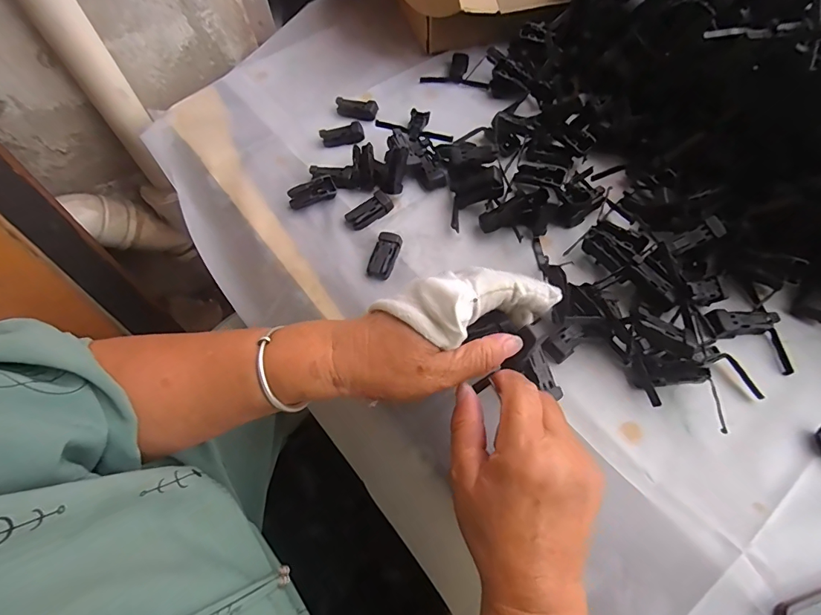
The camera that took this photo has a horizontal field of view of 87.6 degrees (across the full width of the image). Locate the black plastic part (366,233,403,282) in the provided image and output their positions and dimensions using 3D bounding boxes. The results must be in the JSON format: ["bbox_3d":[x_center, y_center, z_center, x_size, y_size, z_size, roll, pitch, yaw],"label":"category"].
[{"bbox_3d":[-0.024,-0.047,0.391,0.023,0.013,0.045,14,62,12],"label":"black plastic part"}]

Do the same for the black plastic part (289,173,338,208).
[{"bbox_3d":[-0.100,-0.117,0.436,0.048,0.016,0.020,-19,60,-7],"label":"black plastic part"}]

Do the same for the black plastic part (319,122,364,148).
[{"bbox_3d":[-0.075,-0.193,0.478,0.047,0.010,0.025,-17,60,-6],"label":"black plastic part"}]

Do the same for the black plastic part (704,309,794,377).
[{"bbox_3d":[0.262,0.025,0.331,0.055,0.011,0.047,2,60,5],"label":"black plastic part"}]

